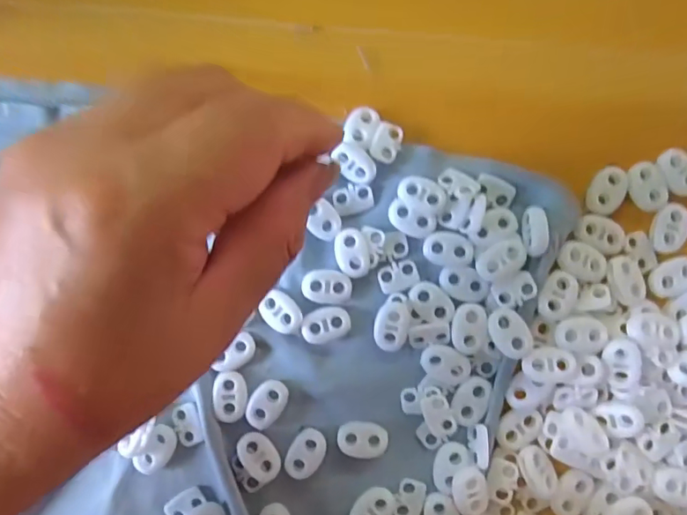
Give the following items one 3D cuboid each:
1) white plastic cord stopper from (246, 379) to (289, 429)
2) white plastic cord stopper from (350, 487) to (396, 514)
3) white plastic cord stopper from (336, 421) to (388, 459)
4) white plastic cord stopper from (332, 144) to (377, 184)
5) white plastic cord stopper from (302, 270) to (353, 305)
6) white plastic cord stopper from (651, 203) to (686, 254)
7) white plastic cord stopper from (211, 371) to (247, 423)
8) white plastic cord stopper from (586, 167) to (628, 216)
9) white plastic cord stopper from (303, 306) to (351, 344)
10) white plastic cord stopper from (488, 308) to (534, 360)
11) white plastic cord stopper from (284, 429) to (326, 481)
[{"bbox_3d":[-0.035,0.066,0.221,0.015,0.005,0.022,32,88,3],"label":"white plastic cord stopper"},{"bbox_3d":[0.013,0.112,0.217,0.022,0.006,0.015,-42,86,-1],"label":"white plastic cord stopper"},{"bbox_3d":[0.009,0.081,0.219,0.022,0.005,0.015,3,87,2],"label":"white plastic cord stopper"},{"bbox_3d":[0.006,-0.042,0.222,0.015,0.007,0.019,-43,88,0],"label":"white plastic cord stopper"},{"bbox_3d":[-0.007,0.013,0.221,0.022,0.004,0.015,5,87,2],"label":"white plastic cord stopper"},{"bbox_3d":[0.147,-0.013,0.220,0.013,0.004,0.022,20,88,3],"label":"white plastic cord stopper"},{"bbox_3d":[-0.051,0.062,0.219,0.014,0.004,0.022,-8,87,1],"label":"white plastic cord stopper"},{"bbox_3d":[0.120,-0.030,0.224,0.014,0.006,0.023,26,88,3],"label":"white plastic cord stopper"},{"bbox_3d":[-0.008,0.030,0.222,0.022,0.004,0.014,-23,86,1],"label":"white plastic cord stopper"},{"bbox_3d":[0.073,0.033,0.213,0.015,0.006,0.023,-36,86,0],"label":"white plastic cord stopper"},{"bbox_3d":[-0.017,0.088,0.219,0.015,0.004,0.021,31,88,3],"label":"white plastic cord stopper"}]

